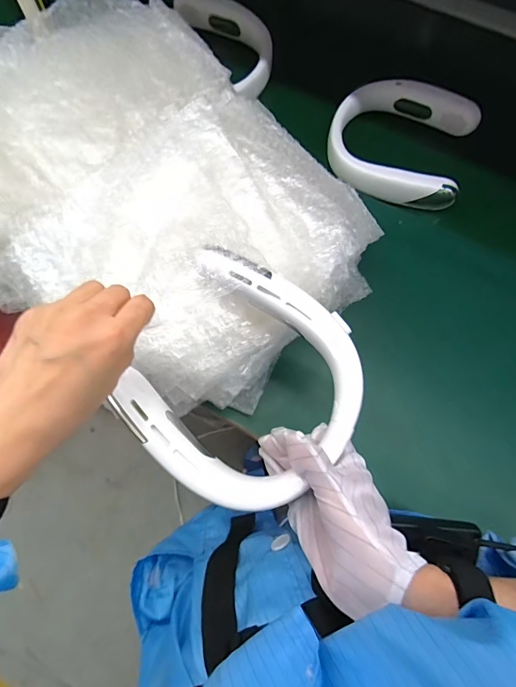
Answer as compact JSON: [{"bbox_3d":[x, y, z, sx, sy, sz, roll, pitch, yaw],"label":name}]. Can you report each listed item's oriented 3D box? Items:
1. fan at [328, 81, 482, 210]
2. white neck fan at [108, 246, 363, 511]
[{"bbox_3d":[0.214,-0.297,0.571,0.212,0.047,0.197,19,77,6],"label":"fan"},{"bbox_3d":[-0.014,0.030,0.319,0.189,0.050,0.178,35,79,9],"label":"white neck fan"}]

